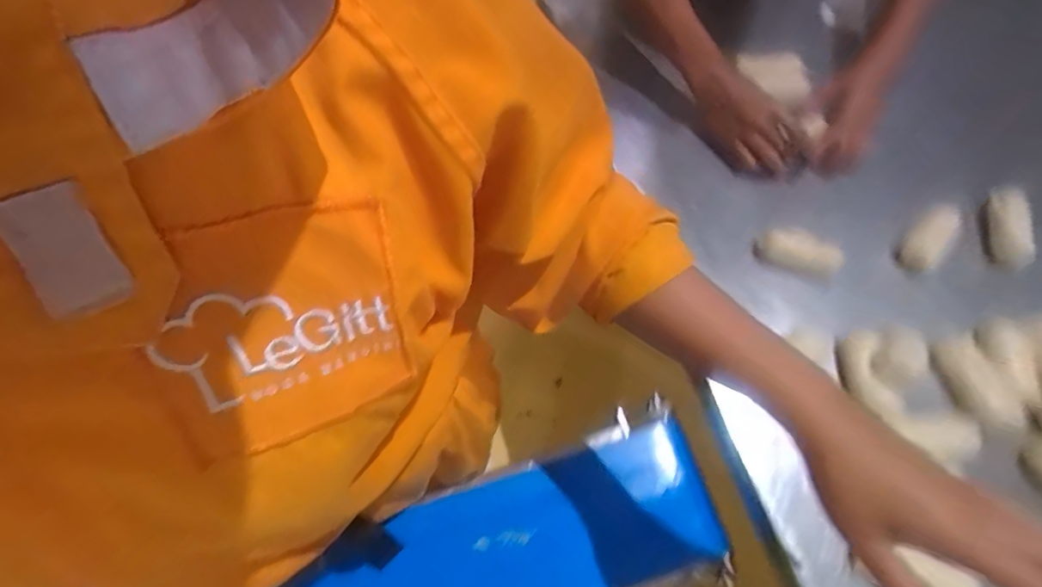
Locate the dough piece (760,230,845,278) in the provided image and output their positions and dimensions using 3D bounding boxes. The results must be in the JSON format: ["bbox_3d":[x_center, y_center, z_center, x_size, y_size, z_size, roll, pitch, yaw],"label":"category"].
[{"bbox_3d":[0.335,-0.049,0.614,0.029,0.039,0.089,-43,44,-18],"label":"dough piece"}]

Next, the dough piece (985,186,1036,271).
[{"bbox_3d":[0.541,-0.071,0.570,0.033,0.030,0.103,-42,114,-18],"label":"dough piece"}]

